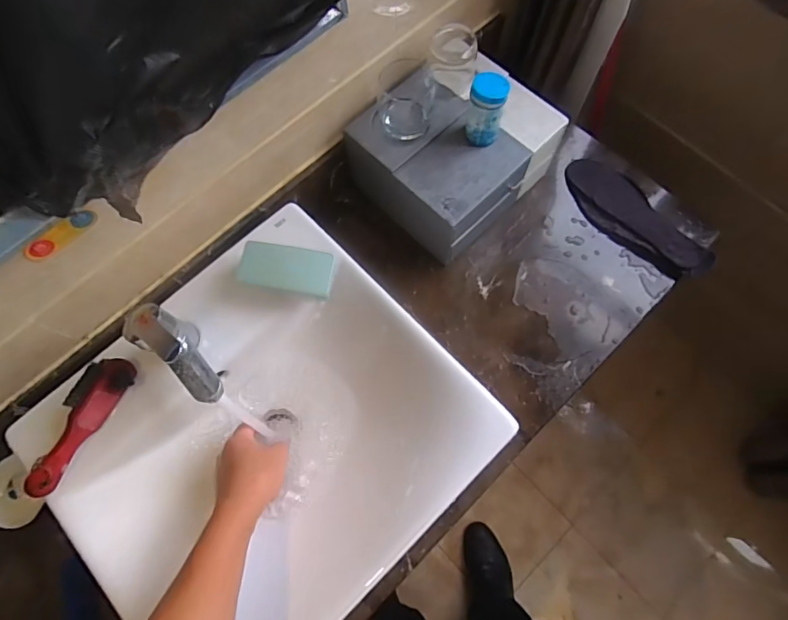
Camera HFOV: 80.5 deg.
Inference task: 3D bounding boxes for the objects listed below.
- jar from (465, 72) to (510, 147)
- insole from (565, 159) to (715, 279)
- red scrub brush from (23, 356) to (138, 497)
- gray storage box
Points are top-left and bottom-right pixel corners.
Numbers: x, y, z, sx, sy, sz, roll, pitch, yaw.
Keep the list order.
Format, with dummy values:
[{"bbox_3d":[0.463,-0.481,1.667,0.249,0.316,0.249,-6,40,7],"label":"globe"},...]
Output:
[{"bbox_3d":[0.124,-0.266,0.627,0.048,0.088,0.047,0,72,1],"label":"jar"},{"bbox_3d":[0.376,-0.148,0.739,0.089,0.034,0.253,-32,74,-9],"label":"insole"},{"bbox_3d":[-0.363,0.128,0.531,0.038,0.034,0.163,29,75,10],"label":"red scrub brush"},{"bbox_3d":[0.094,-0.250,0.730,0.255,0.125,0.229,-43,76,-12],"label":"gray storage box"}]

